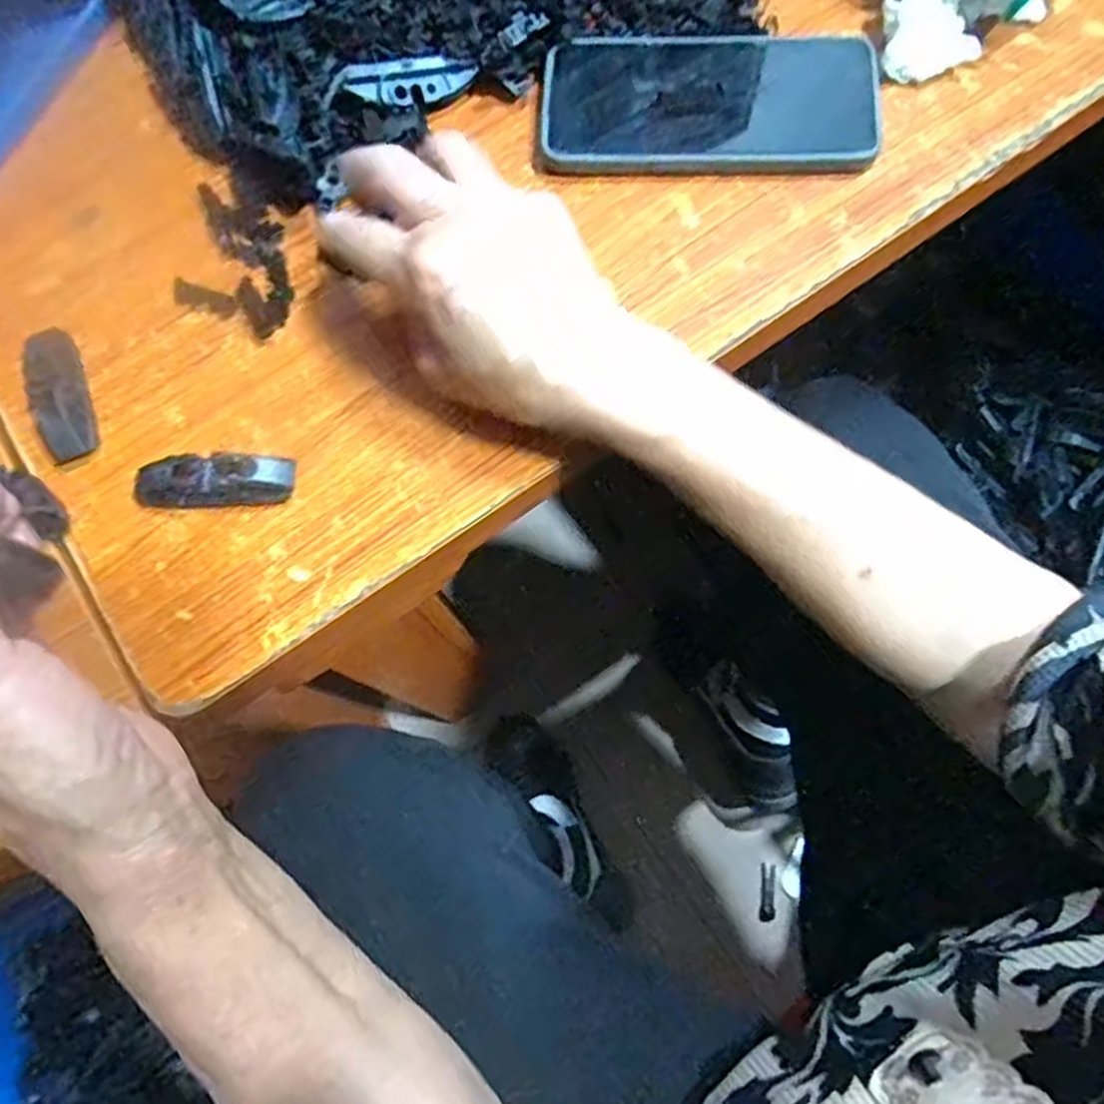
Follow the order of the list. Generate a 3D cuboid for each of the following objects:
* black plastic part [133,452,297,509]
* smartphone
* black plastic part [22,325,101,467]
[{"bbox_3d":[-0.153,-0.032,0.358,0.072,0.017,0.019,-3,69,1],"label":"black plastic part"},{"bbox_3d":[0.078,-0.224,0.393,0.163,0.010,0.075,0,69,2],"label":"smartphone"},{"bbox_3d":[-0.234,-0.075,0.379,0.026,0.020,0.067,-17,70,-5],"label":"black plastic part"}]

